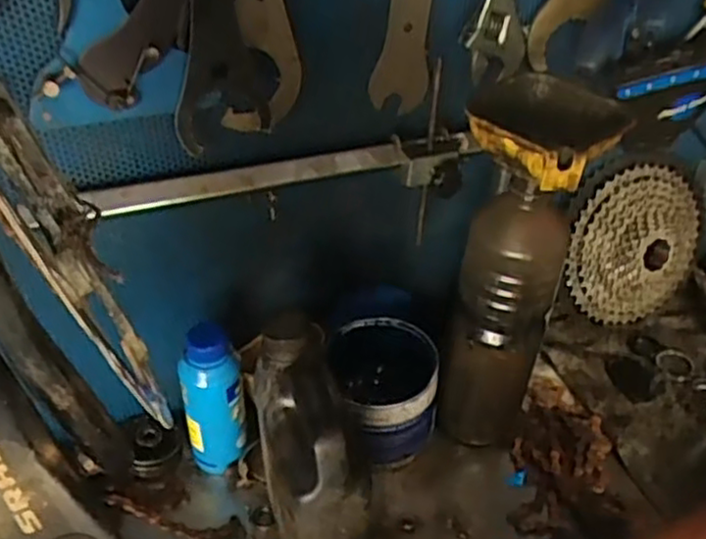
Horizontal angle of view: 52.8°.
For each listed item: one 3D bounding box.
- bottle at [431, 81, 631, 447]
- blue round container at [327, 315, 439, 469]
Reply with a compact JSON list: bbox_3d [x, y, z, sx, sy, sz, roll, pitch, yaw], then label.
[{"bbox_3d":[0.126,0.016,0.570,0.095,0.311,0.108,24,44,28],"label":"bottle"},{"bbox_3d":[0.030,0.108,0.637,0.091,0.083,0.105,-9,39,-11],"label":"blue round container"}]

